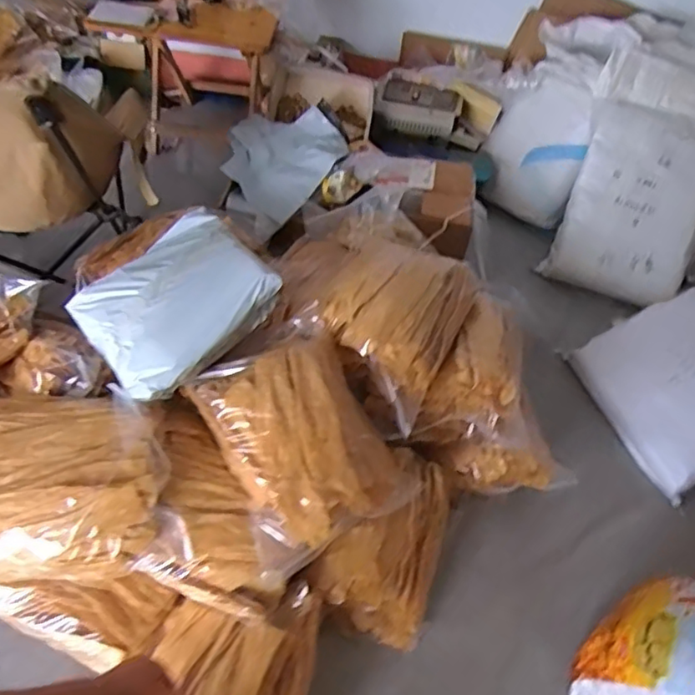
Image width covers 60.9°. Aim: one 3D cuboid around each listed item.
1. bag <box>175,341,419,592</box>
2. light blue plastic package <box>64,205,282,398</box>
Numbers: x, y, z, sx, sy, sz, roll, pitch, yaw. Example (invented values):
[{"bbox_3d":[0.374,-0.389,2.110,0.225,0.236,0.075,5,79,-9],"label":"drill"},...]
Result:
[{"bbox_3d":[-0.105,0.183,1.247,0.340,0.168,0.457,-30,75,-12],"label":"bag"},{"bbox_3d":[-0.378,-0.109,1.283,0.318,0.124,0.397,43,78,13],"label":"light blue plastic package"}]

